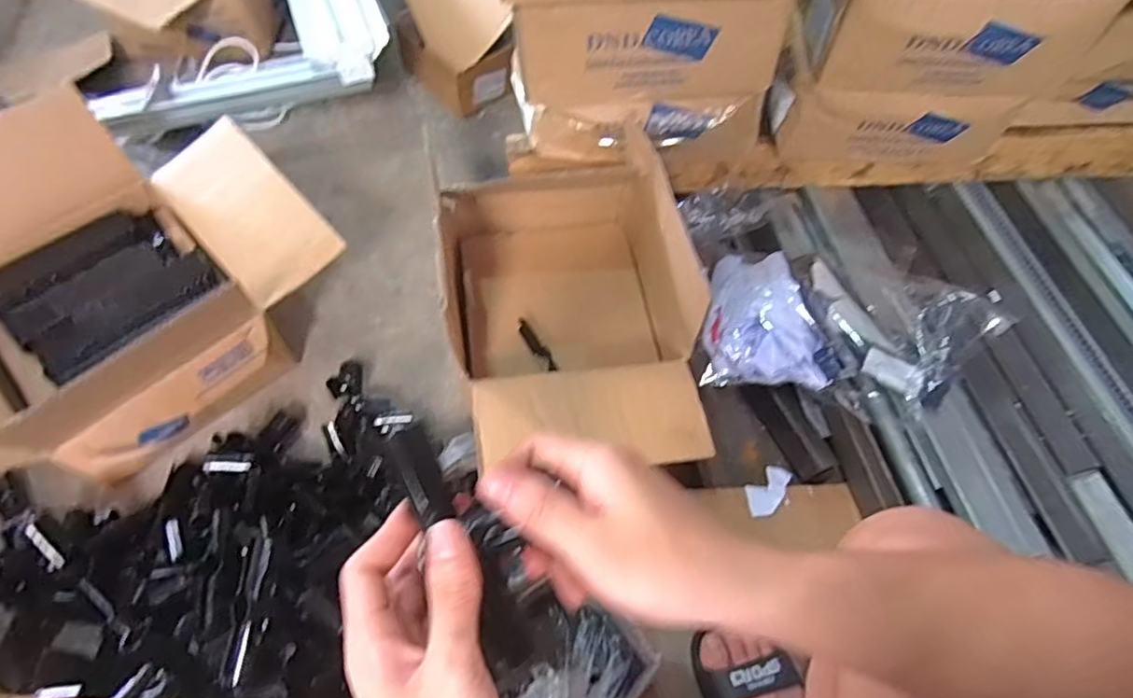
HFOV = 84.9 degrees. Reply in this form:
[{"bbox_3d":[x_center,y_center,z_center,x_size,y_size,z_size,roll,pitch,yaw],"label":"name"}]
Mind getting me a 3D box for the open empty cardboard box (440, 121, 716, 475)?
[{"bbox_3d":[-0.002,-0.057,0.806,0.281,0.258,0.450,-7,60,-8],"label":"open empty cardboard box"}]

